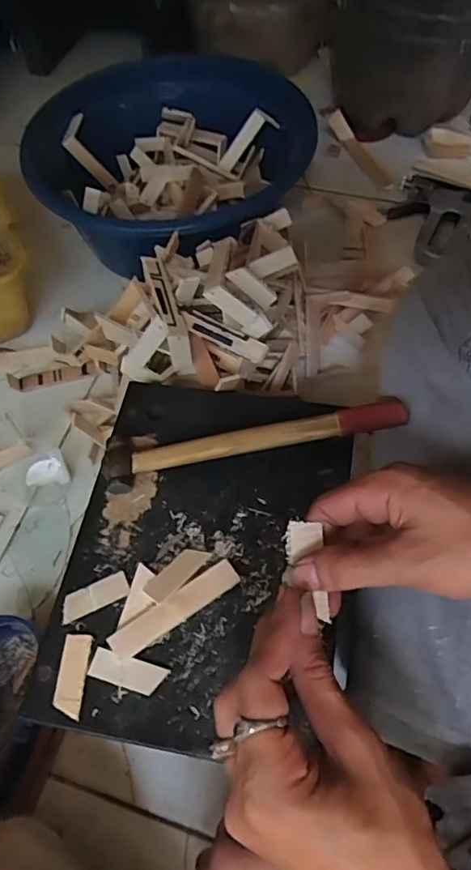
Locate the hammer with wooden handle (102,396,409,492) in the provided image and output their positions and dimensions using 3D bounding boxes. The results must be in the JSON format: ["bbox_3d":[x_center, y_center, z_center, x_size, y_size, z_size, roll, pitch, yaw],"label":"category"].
[{"bbox_3d":[0.014,0.006,0.448,0.238,0.041,0.044,-7,59,-1],"label":"hammer with wooden handle"}]

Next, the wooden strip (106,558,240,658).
[{"bbox_3d":[-0.042,0.123,0.396,0.098,0.004,0.021,-32,76,-18],"label":"wooden strip"}]

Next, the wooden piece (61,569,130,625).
[{"bbox_3d":[-0.103,0.118,0.408,0.049,0.004,0.021,-24,61,-11],"label":"wooden piece"}]

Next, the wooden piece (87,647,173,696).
[{"bbox_3d":[-0.074,0.160,0.379,0.051,0.007,0.019,14,61,11],"label":"wooden piece"}]

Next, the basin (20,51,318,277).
[{"bbox_3d":[-0.095,-0.340,0.722,0.309,0.135,0.312,-1,59,2],"label":"basin"}]

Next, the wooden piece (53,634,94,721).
[{"bbox_3d":[-0.111,0.162,0.379,0.021,0.004,0.051,1,59,4],"label":"wooden piece"}]

